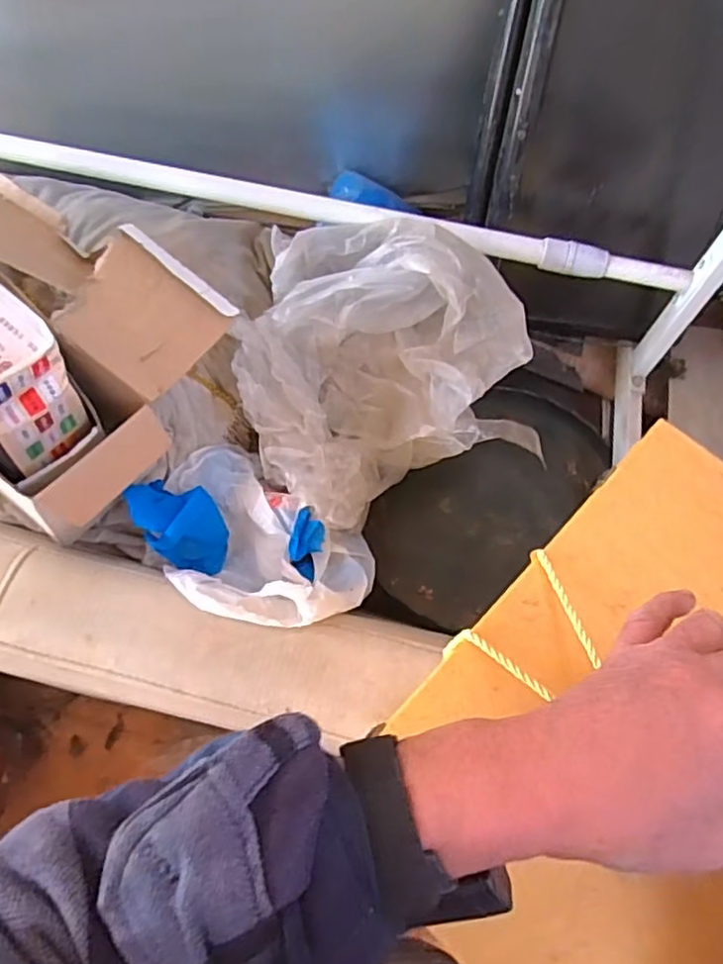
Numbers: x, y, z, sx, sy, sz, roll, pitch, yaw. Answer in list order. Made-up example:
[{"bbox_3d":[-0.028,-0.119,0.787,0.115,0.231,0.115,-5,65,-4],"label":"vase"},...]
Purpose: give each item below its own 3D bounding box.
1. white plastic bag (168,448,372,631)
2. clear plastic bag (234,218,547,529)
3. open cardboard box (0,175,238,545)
[{"bbox_3d":[-0.125,0.068,0.749,0.274,0.099,0.177,32,71,11],"label":"white plastic bag"},{"bbox_3d":[0.028,-0.139,0.768,0.333,0.191,0.311,-12,69,-6],"label":"clear plastic bag"},{"bbox_3d":[-0.360,-0.180,0.689,0.391,0.178,0.289,32,71,11],"label":"open cardboard box"}]

